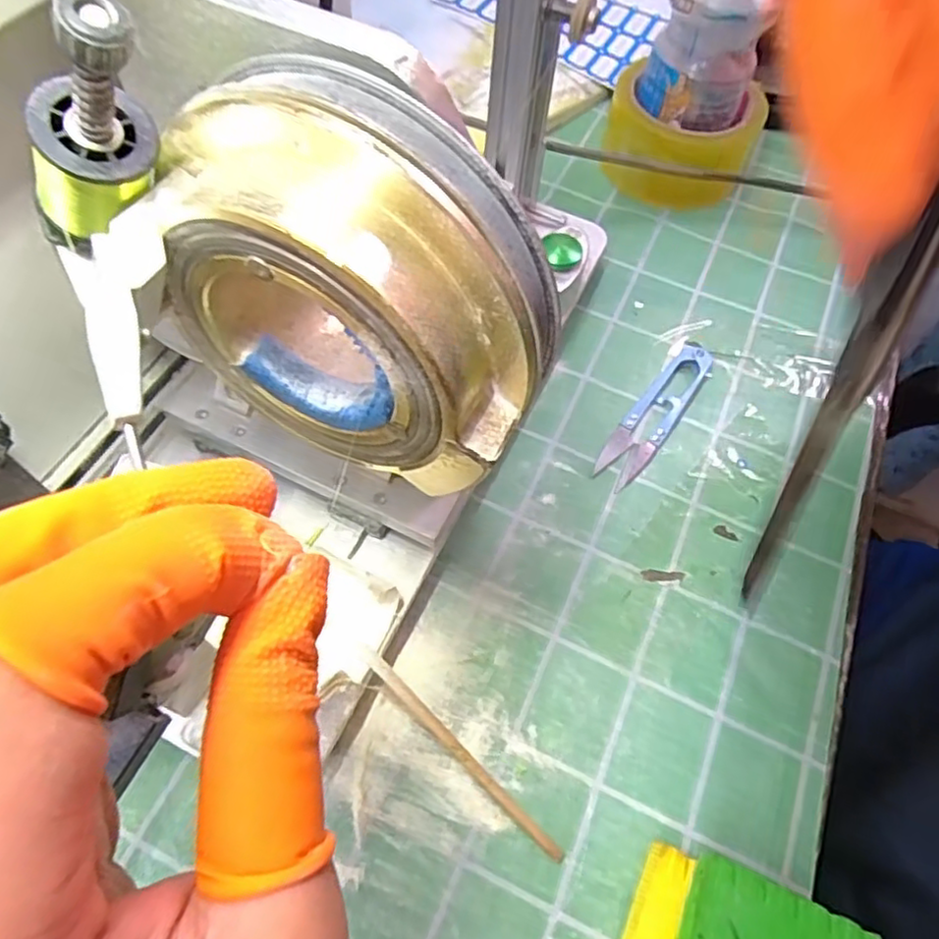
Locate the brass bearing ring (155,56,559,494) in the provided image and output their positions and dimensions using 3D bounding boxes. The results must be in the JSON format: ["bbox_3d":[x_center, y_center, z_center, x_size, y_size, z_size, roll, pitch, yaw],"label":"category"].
[{"bbox_3d":[-0.031,-0.047,0.180,0.104,0.093,0.048,27,62,11],"label":"brass bearing ring"}]

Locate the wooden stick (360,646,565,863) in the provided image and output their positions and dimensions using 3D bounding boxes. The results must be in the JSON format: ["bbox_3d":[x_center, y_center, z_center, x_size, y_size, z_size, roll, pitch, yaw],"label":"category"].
[{"bbox_3d":[-0.004,0.113,0.263,0.109,0.011,0.007,45,68,4],"label":"wooden stick"}]

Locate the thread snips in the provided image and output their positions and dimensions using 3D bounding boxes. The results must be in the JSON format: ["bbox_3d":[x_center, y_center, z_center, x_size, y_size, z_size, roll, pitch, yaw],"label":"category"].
[{"bbox_3d":[0.104,-0.033,0.359,0.023,0.008,0.107,36,66,15],"label":"thread snips"}]

